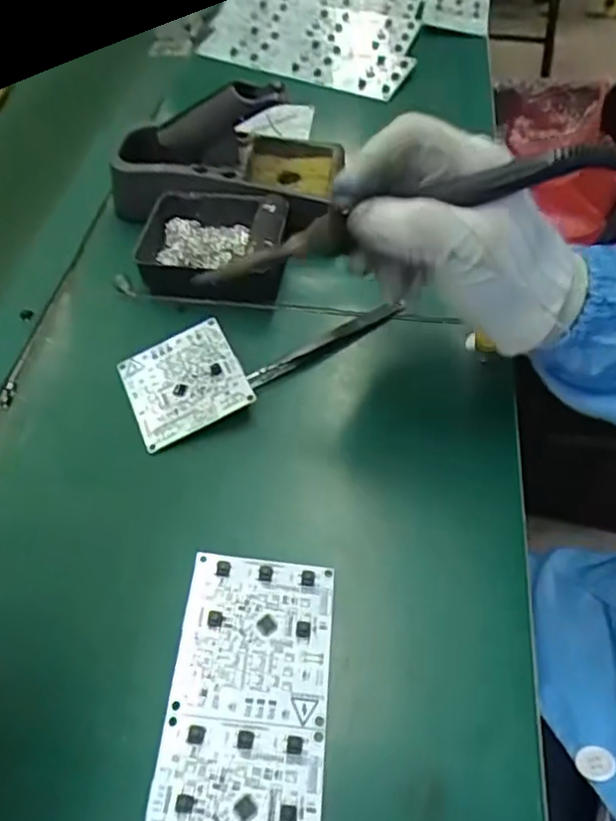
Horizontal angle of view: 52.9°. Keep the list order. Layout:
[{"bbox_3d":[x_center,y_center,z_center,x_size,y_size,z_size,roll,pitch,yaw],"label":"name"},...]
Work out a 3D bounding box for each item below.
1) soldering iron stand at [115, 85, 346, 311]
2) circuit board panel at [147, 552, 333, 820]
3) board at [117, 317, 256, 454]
[{"bbox_3d":[-0.057,-0.155,0.426,0.153,0.073,0.156,1,53,3],"label":"soldering iron stand"},{"bbox_3d":[-0.028,0.157,0.238,0.066,0.004,0.206,7,54,-2],"label":"circuit board panel"},{"bbox_3d":[-0.074,-0.017,0.366,0.067,0.004,0.071,-26,58,-3],"label":"board"}]

